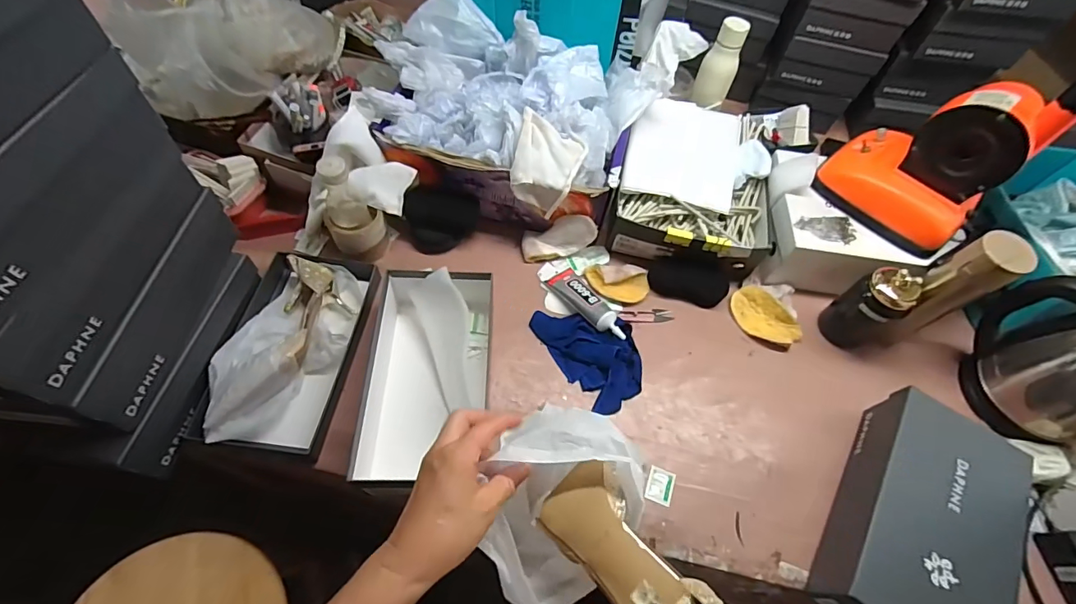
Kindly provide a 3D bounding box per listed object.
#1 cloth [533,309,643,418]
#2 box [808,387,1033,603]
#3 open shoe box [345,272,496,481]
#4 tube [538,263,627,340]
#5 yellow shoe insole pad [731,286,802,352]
[{"bbox_3d":[0.086,0.068,0.722,0.122,0.034,0.196,-27,66,-18],"label":"cloth"},{"bbox_3d":[0.475,0.281,0.587,0.156,0.110,0.295,33,63,14],"label":"box"},{"bbox_3d":[-0.157,0.106,0.664,0.170,0.115,0.296,3,60,-3],"label":"open shoe box"},{"bbox_3d":[0.075,-0.009,0.759,0.056,0.028,0.193,-30,49,-20],"label":"tube"},{"bbox_3d":[0.373,0.028,0.768,0.071,0.009,0.117,-41,73,0],"label":"yellow shoe insole pad"}]

